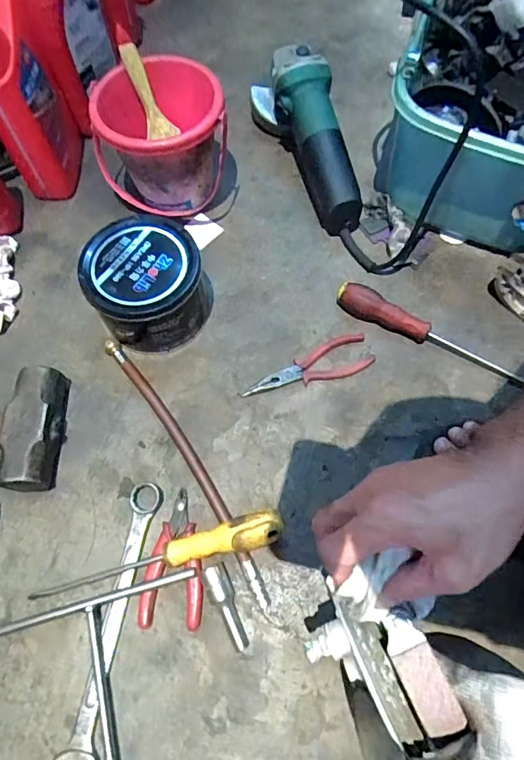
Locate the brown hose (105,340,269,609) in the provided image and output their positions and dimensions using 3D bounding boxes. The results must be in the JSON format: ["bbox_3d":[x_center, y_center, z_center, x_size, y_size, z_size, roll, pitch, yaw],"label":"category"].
[{"bbox_3d":[-0.078,0.078,0.481,0.029,0.017,0.319,-33,70,-12],"label":"brown hose"}]

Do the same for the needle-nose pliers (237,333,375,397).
[{"bbox_3d":[0.050,-0.016,0.523,0.152,0.010,0.051,-17,67,-5],"label":"needle-nose pliers"}]

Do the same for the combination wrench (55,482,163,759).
[{"bbox_3d":[-0.138,0.225,0.423,0.035,0.012,0.256,8,67,5],"label":"combination wrench"}]

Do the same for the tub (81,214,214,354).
[{"bbox_3d":[-0.127,-0.103,0.519,0.123,0.094,0.121,-1,67,1],"label":"tub"}]

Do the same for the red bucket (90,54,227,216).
[{"bbox_3d":[-0.127,-0.290,0.579,0.153,0.141,0.153,-1,67,1],"label":"red bucket"}]

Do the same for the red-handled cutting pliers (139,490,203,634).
[{"bbox_3d":[-0.083,0.168,0.438,0.057,0.024,0.122,1,67,2],"label":"red-handled cutting pliers"}]

